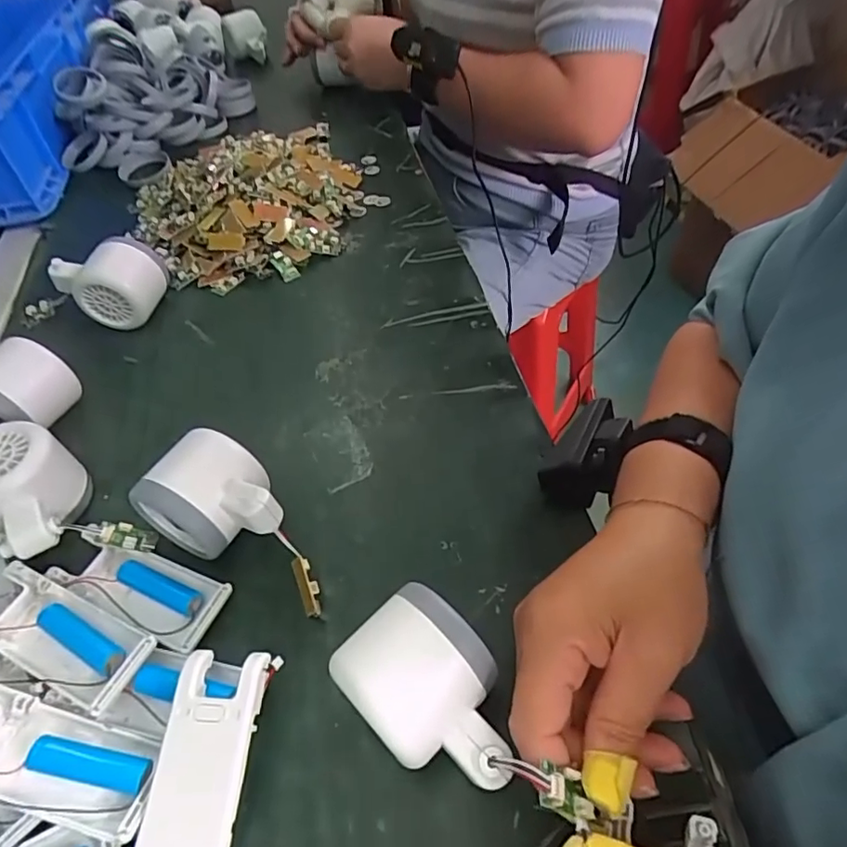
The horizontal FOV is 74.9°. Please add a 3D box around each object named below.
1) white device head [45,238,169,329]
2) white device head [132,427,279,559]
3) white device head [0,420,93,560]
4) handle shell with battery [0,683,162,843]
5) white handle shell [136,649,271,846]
[{"bbox_3d":[-0.261,-0.116,0.462,0.083,0.057,0.053,-2,50,3],"label":"white device head"},{"bbox_3d":[-0.116,0.046,0.313,0.078,0.053,0.062,28,58,26],"label":"white device head"},{"bbox_3d":[-0.237,0.041,0.333,0.082,0.050,0.060,28,58,26],"label":"white device head"},{"bbox_3d":[-0.168,0.147,0.246,0.099,0.021,0.038,20,48,0],"label":"handle shell with battery"},{"bbox_3d":[-0.096,0.155,0.238,0.039,0.011,0.102,2,63,7],"label":"white handle shell"}]

